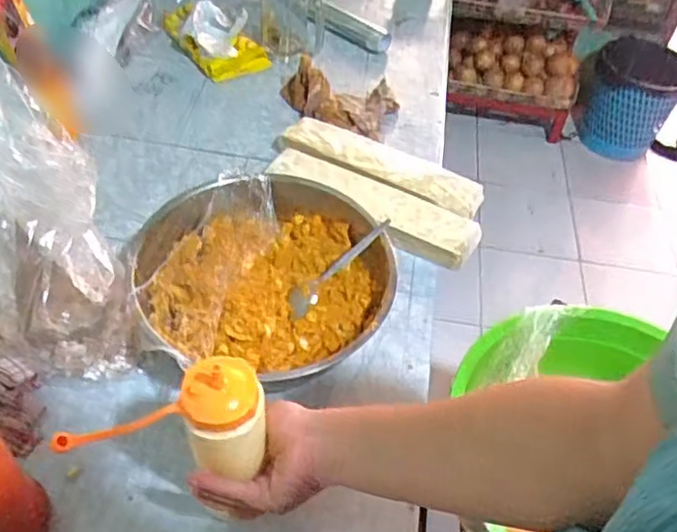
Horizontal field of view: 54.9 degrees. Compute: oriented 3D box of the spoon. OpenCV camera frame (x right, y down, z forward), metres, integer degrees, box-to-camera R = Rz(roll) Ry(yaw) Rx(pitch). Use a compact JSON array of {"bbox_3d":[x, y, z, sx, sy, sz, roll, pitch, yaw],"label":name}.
[{"bbox_3d":[-0.001,-0.001,0.760,0.156,0.016,0.034,-43,62,-11],"label":"spoon"}]

